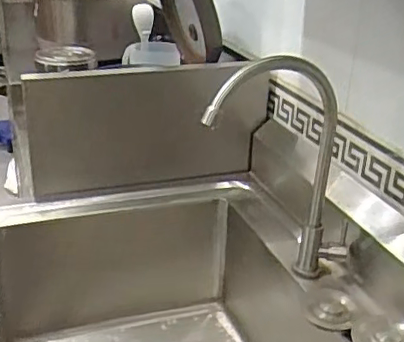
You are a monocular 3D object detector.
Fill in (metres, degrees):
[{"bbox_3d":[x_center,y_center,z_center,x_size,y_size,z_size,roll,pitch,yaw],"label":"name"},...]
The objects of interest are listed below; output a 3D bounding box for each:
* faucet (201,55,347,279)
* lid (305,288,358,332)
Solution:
[{"bbox_3d":[0.093,0.006,0.778,0.211,0.316,0.058,-6,26,-18],"label":"faucet"},{"bbox_3d":[0.172,0.179,0.774,0.067,0.022,0.068,2,25,-1],"label":"lid"}]

